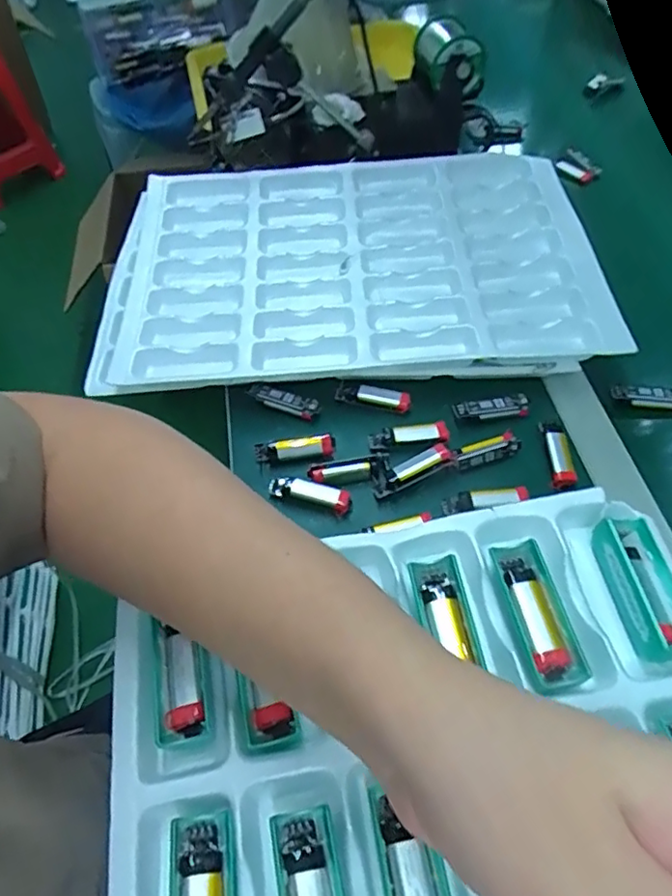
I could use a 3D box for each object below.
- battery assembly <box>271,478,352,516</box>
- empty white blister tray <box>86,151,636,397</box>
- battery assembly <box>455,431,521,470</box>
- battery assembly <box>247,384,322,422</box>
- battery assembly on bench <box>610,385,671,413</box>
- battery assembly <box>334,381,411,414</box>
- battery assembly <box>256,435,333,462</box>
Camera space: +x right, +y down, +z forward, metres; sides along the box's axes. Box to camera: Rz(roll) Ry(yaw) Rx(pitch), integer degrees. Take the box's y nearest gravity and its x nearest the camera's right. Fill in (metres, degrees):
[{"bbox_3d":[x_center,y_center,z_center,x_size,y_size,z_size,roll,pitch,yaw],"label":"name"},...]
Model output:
[{"bbox_3d":[-0.022,0.036,0.487,0.070,0.015,0.019,14,56,13],"label":"battery assembly"},{"bbox_3d":[0.006,-0.194,0.619,0.492,0.041,0.323,-4,54,0],"label":"empty white blister tray"},{"bbox_3d":[0.127,0.002,0.503,0.061,0.016,0.018,-16,55,-9],"label":"battery assembly"},{"bbox_3d":[-0.047,-0.043,0.543,0.066,0.022,0.015,16,56,14],"label":"battery assembly"},{"bbox_3d":[0.285,-0.045,0.541,0.067,0.013,0.018,4,54,6],"label":"battery assembly on bench"},{"bbox_3d":[0.034,-0.047,0.546,0.068,0.015,0.018,10,55,10],"label":"battery assembly"},{"bbox_3d":[-0.035,0.001,0.512,0.065,0.013,0.018,-8,54,-3],"label":"battery assembly"}]

